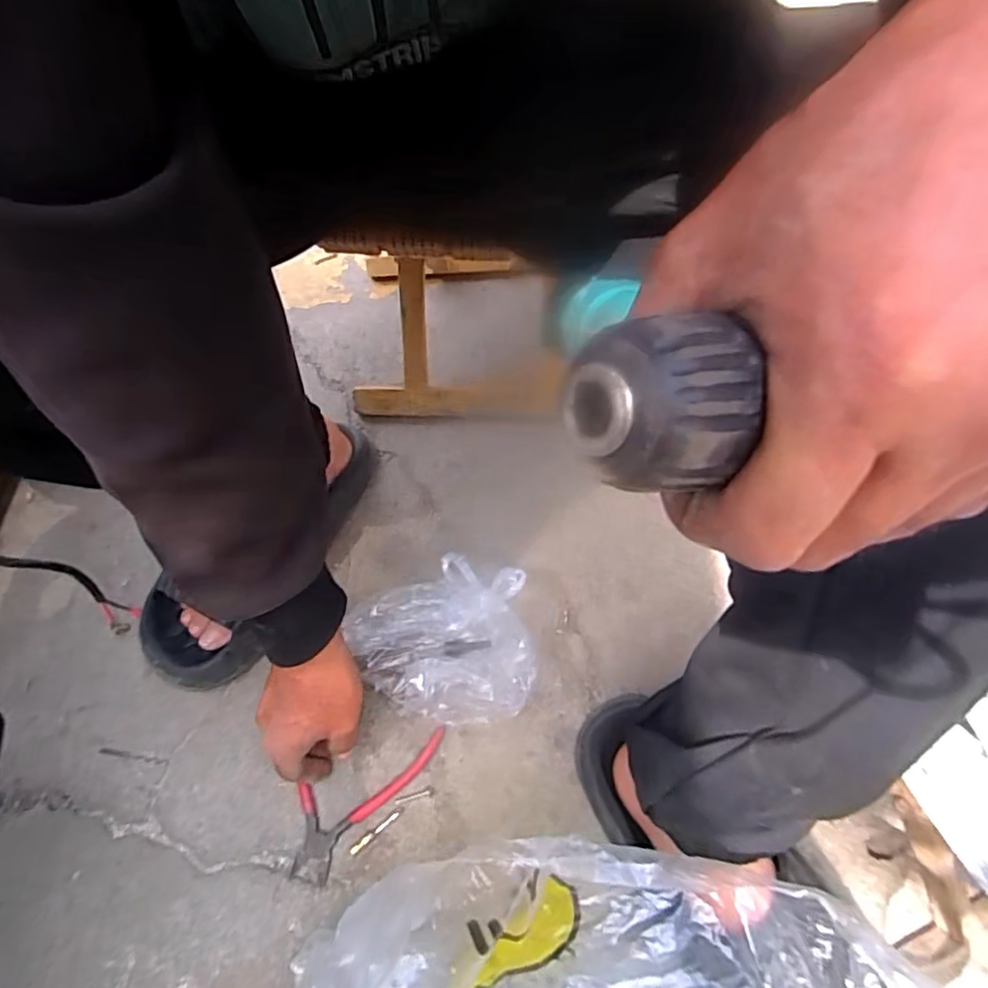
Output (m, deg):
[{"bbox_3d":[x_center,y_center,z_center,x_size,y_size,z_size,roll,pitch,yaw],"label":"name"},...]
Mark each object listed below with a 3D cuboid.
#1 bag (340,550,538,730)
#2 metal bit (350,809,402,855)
[{"bbox_3d":[-0.048,0.129,0.536,0.153,0.044,0.140,-6,60,-1],"label":"bag"},{"bbox_3d":[-0.095,0.271,0.482,0.046,0.004,0.006,-37,65,-17],"label":"metal bit"}]

